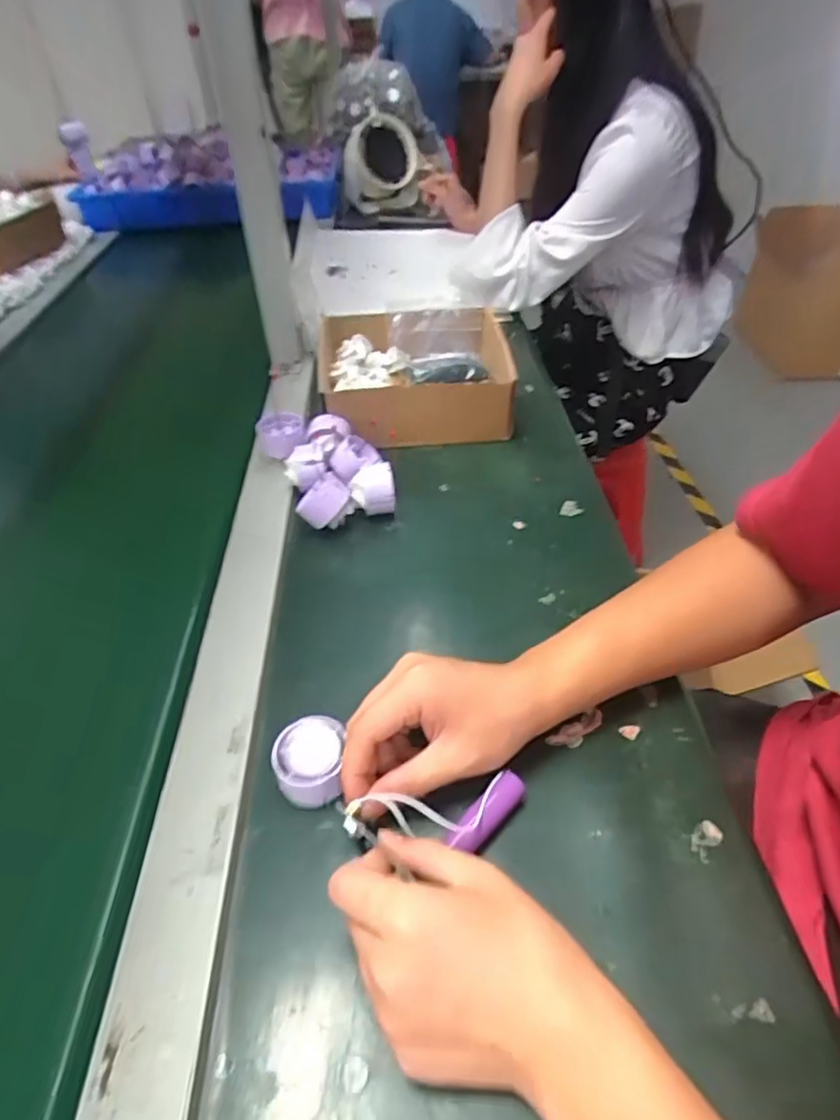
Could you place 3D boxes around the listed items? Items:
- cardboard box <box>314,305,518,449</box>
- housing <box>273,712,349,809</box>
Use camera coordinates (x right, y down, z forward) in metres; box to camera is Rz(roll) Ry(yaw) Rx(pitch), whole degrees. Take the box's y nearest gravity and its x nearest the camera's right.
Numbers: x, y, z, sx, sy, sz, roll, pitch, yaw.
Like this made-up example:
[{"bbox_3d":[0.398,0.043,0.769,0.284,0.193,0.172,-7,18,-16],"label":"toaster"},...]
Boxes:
[{"bbox_3d":[-0.004,-0.223,0.741,0.222,0.068,0.225,-2,42,0],"label":"cardboard box"},{"bbox_3d":[-0.070,0.125,0.394,0.041,0.026,0.045,-1,42,1],"label":"housing"}]

